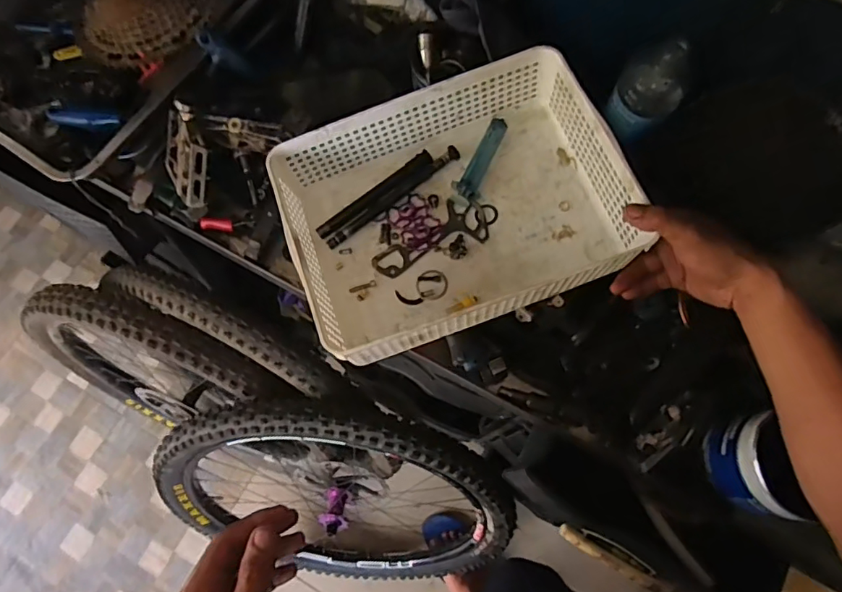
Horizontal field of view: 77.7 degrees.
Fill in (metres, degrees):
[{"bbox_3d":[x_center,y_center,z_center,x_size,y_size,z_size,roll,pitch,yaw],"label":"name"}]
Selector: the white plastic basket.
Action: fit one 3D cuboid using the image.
[{"bbox_3d":[0.030,-0.092,0.546,0.321,0.108,0.244,-18,73,-7],"label":"white plastic basket"}]

